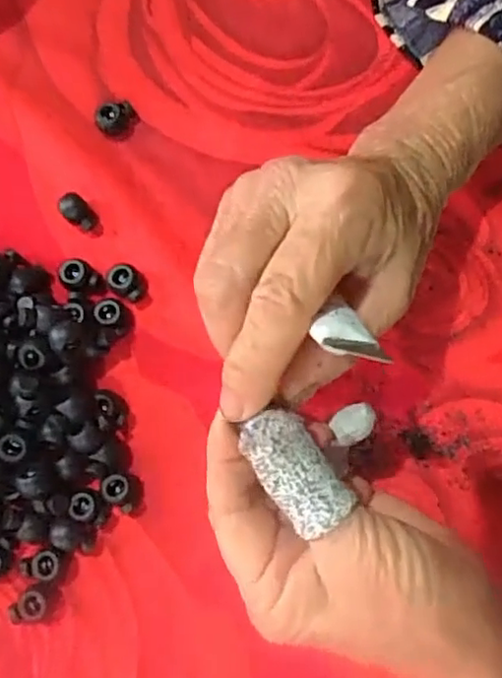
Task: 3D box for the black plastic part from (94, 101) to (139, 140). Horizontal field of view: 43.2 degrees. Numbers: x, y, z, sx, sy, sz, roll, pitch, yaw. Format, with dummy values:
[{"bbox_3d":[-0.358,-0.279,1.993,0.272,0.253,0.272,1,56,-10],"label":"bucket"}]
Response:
[{"bbox_3d":[-0.067,-0.109,0.313,0.020,0.011,0.015,-22,77,-4],"label":"black plastic part"}]

